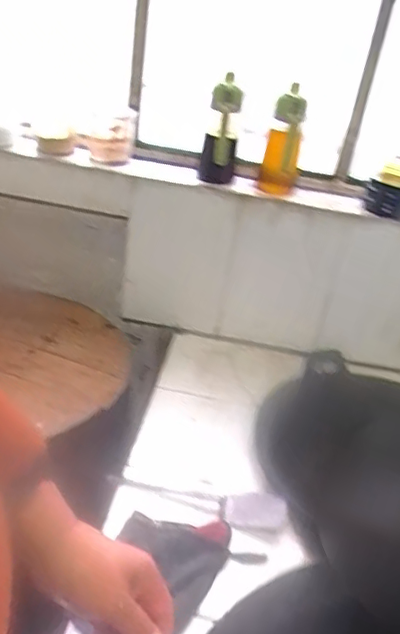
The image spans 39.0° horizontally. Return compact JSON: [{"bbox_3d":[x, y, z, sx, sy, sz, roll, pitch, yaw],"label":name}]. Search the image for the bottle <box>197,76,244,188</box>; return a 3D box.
[{"bbox_3d":[0.034,-0.316,0.981,0.069,0.174,0.066,9,29,-1],"label":"bottle"}]

